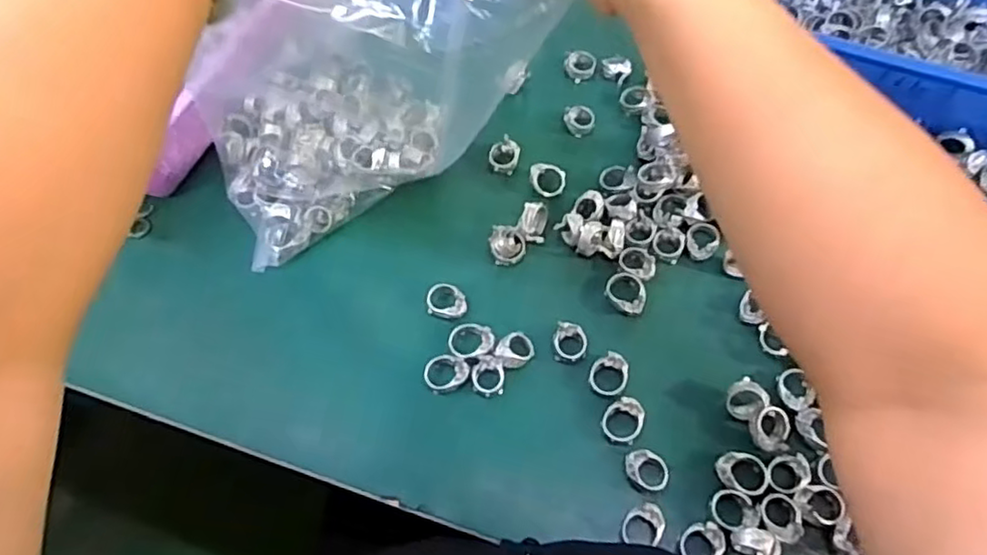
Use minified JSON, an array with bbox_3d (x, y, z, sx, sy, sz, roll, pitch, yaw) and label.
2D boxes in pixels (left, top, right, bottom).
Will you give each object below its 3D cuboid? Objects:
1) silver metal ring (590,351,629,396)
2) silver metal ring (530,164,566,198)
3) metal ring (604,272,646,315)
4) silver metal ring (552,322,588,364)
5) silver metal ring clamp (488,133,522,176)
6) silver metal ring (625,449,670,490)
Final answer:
[{"bbox_3d":[0.081,0.068,0.441,0.026,0.015,0.028,31,70,14],"label":"silver metal ring"},{"bbox_3d":[0.044,-0.079,0.517,0.029,0.007,0.026,11,90,-2],"label":"silver metal ring"},{"bbox_3d":[0.099,0.011,0.466,0.024,0.008,0.034,-38,67,-13],"label":"metal ring"},{"bbox_3d":[0.055,0.047,0.452,0.024,0.011,0.027,10,66,6],"label":"silver metal ring"},{"bbox_3d":[0.009,-0.104,0.536,0.024,0.011,0.033,9,65,9],"label":"silver metal ring clamp"},{"bbox_3d":[0.099,0.124,0.409,0.022,0.013,0.028,-43,68,-15],"label":"silver metal ring"}]

